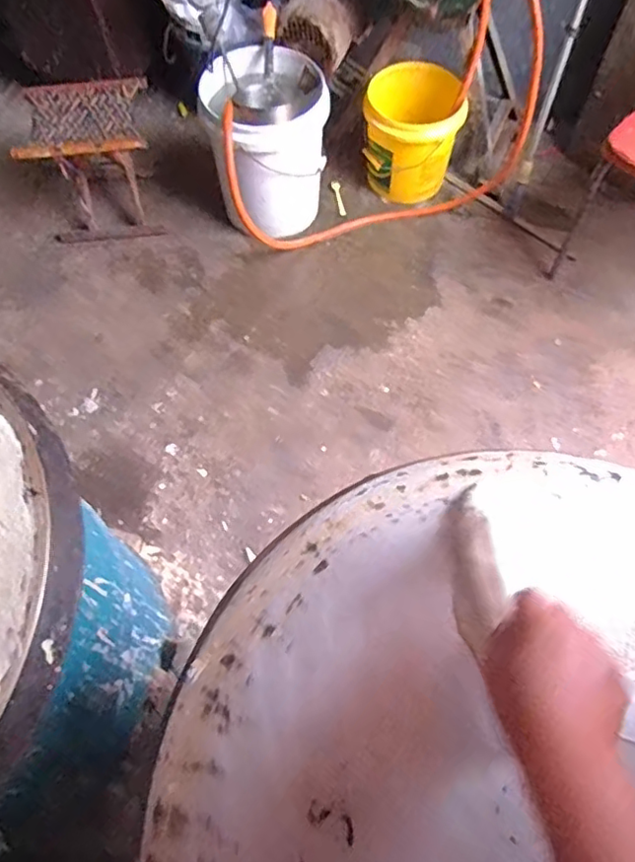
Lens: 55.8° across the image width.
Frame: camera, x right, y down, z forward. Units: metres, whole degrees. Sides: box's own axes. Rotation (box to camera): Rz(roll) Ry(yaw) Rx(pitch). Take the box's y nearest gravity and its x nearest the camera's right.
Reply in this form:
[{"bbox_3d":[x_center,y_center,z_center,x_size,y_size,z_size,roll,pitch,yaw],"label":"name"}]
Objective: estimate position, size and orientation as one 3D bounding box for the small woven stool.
[{"bbox_3d":[-0.585,-0.713,1.612,0.308,0.305,0.290,-5,64,-2],"label":"small woven stool"}]

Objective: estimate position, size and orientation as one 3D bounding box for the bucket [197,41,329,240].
[{"bbox_3d":[-0.128,-0.734,1.578,0.290,0.381,0.290,0,64,0],"label":"bucket"}]

